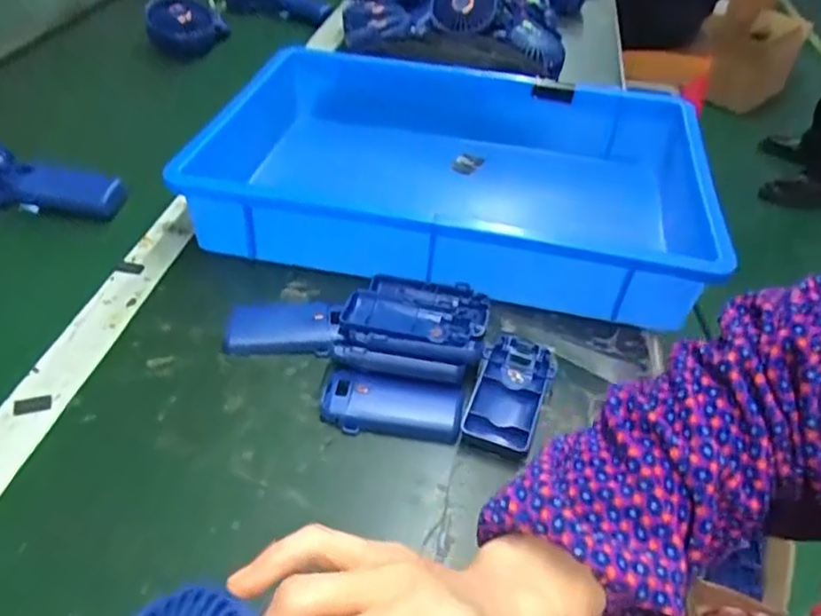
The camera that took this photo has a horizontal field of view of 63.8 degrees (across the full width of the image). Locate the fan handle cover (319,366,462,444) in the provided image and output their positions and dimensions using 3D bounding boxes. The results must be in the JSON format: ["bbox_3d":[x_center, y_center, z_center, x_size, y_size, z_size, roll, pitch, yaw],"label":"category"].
[{"bbox_3d":[-0.014,0.064,0.441,0.094,0.018,0.043,12,43,8],"label":"fan handle cover"}]

